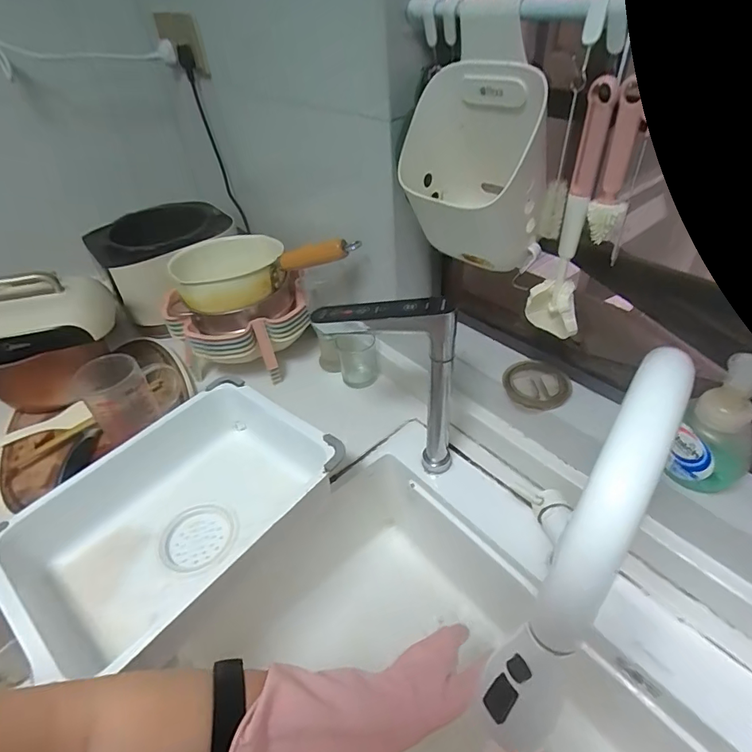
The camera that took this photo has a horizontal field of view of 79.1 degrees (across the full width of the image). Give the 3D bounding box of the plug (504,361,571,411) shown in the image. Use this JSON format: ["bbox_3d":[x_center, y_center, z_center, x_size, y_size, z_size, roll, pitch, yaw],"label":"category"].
[{"bbox_3d":[0.210,0.008,0.594,0.080,0.020,0.090,11,45,17],"label":"plug"}]

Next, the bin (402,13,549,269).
[{"bbox_3d":[0.101,-0.231,0.490,0.141,0.208,0.168,0,43,6],"label":"bin"}]

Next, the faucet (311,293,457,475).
[{"bbox_3d":[0.016,0.015,0.584,0.162,0.265,0.030,8,44,14],"label":"faucet"}]

